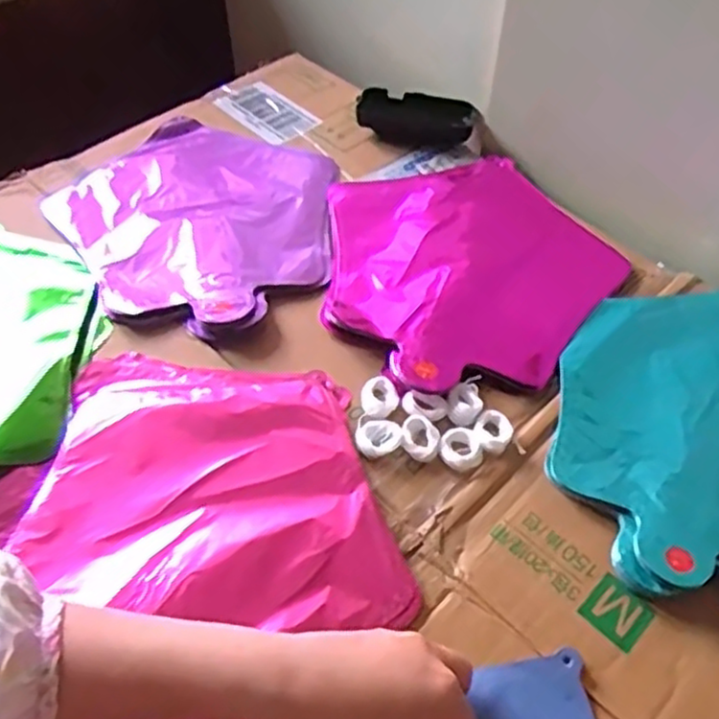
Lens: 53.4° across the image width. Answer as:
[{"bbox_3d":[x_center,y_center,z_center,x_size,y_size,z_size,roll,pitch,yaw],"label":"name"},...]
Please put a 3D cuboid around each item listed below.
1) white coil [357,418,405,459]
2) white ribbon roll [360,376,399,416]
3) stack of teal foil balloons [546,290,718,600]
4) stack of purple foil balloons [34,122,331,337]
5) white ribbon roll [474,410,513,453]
[{"bbox_3d":[0.012,0.051,0.473,0.031,0.004,0.026,-18,55,-16],"label":"white coil"},{"bbox_3d":[0.014,0.025,0.480,0.025,0.009,0.026,1,52,-2],"label":"white ribbon roll"},{"bbox_3d":[0.232,0.039,0.472,0.252,0.019,0.200,-35,61,-26],"label":"stack of teal foil balloons"},{"bbox_3d":[-0.122,-0.125,0.585,0.225,0.015,0.236,-37,62,-27],"label":"stack of purple foil balloons"},{"bbox_3d":[0.087,0.047,0.465,0.024,0.009,0.027,23,55,15],"label":"white ribbon roll"}]

